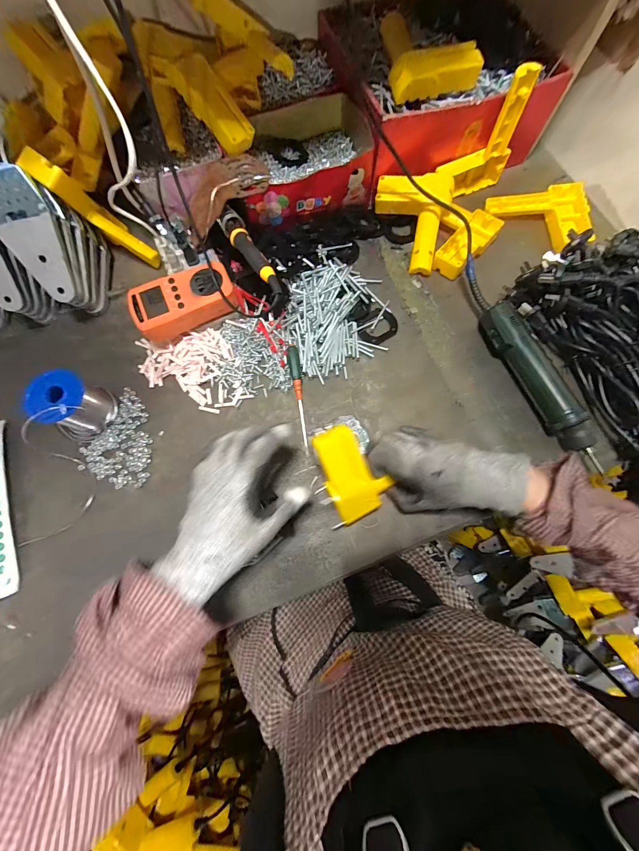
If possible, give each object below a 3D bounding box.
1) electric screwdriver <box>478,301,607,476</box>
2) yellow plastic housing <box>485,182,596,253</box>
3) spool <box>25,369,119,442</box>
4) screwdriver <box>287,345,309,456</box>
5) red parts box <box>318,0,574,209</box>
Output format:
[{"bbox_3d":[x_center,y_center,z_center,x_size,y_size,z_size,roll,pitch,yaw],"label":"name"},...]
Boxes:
[{"bbox_3d":[0.291,-0.055,0.394,0.046,0.039,0.242,-23,76,-6],"label":"electric screwdriver"},{"bbox_3d":[0.362,-0.339,0.473,0.119,0.032,0.153,-38,78,-10],"label":"yellow plastic housing"},{"bbox_3d":[-0.308,-0.022,0.373,0.065,0.064,0.070,16,75,4],"label":"spool"},{"bbox_3d":[-0.025,-0.036,0.394,0.015,0.020,0.145,-10,75,-3],"label":"screwdriver"},{"bbox_3d":[0.182,-0.551,0.481,0.297,0.133,0.298,-18,75,-5],"label":"red parts box"}]

